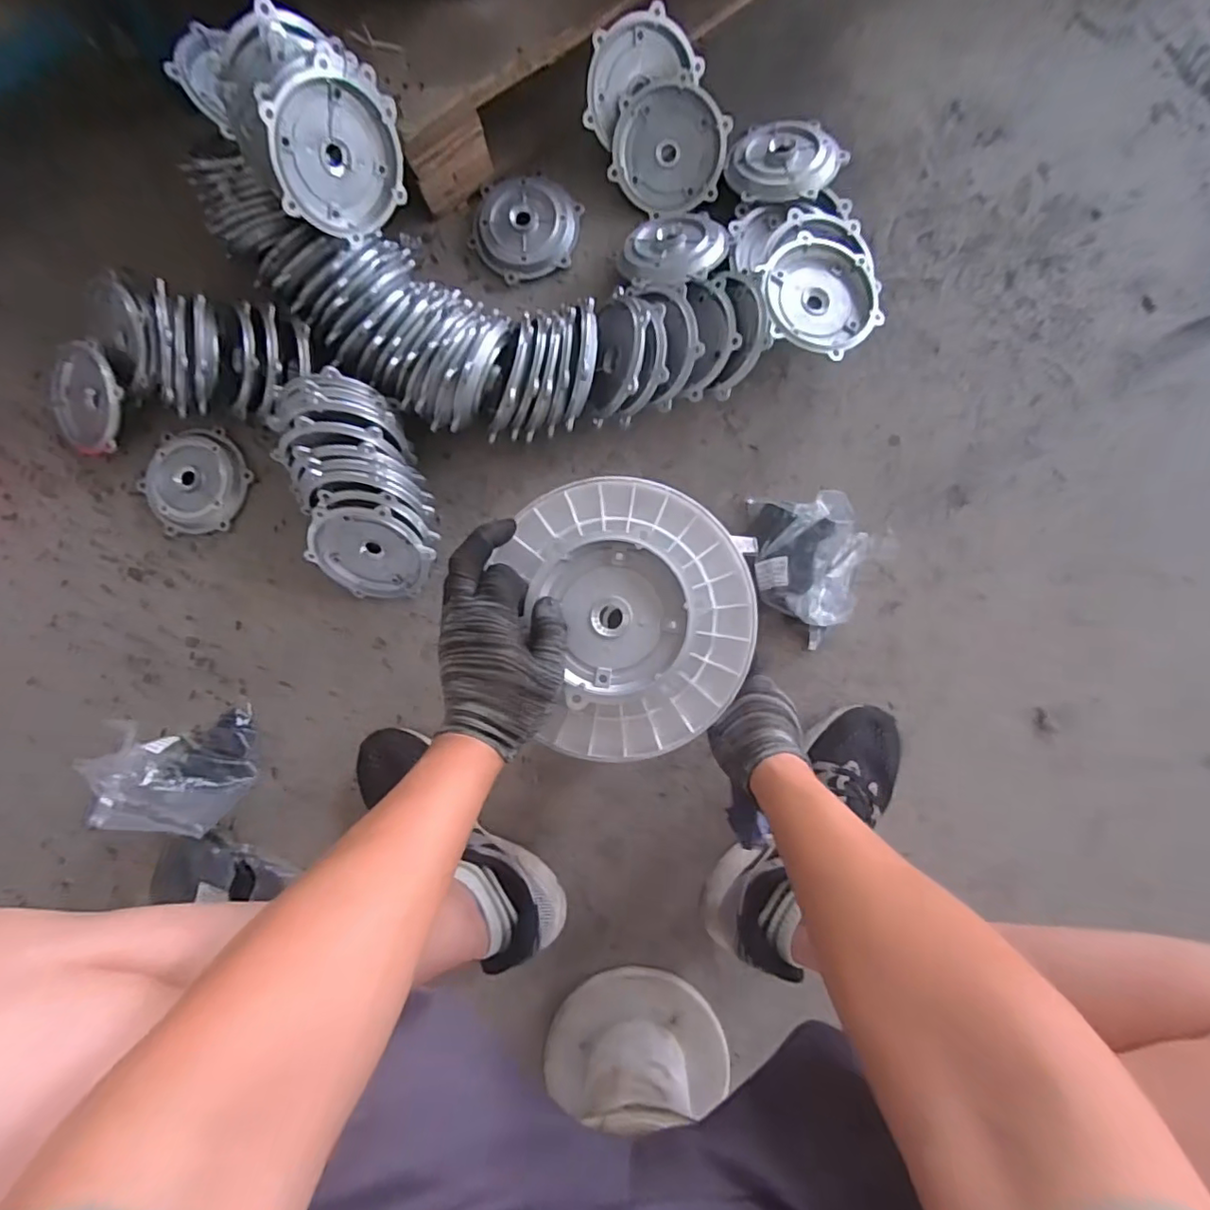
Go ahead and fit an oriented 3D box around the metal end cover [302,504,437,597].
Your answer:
[{"bbox_3d":[-0.260,-0.056,0.654,0.128,0.120,0.016,-5,42,3],"label":"metal end cover"}]

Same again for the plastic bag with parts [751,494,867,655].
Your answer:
[{"bbox_3d":[0.222,-0.038,0.632,0.119,0.089,0.156,2,86,4],"label":"plastic bag with parts"}]

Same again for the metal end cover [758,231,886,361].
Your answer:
[{"bbox_3d":[0.230,-0.330,0.624,0.126,0.028,0.124,-40,86,1],"label":"metal end cover"}]

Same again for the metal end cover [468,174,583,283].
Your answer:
[{"bbox_3d":[-0.096,-0.448,0.702,0.125,0.020,0.117,36,89,5],"label":"metal end cover"}]

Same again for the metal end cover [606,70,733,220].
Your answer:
[{"bbox_3d":[0.074,-0.524,0.681,0.131,0.026,0.123,-14,110,11],"label":"metal end cover"}]

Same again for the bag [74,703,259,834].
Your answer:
[{"bbox_3d":[-0.454,0.177,0.629,0.111,0.134,0.119,-13,86,2],"label":"bag"}]

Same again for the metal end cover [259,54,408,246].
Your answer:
[{"bbox_3d":[-0.253,-0.426,0.563,0.015,0.129,0.126,37,50,27],"label":"metal end cover"}]

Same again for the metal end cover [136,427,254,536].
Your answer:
[{"bbox_3d":[-0.495,-0.150,0.709,0.131,0.021,0.122,-3,86,3],"label":"metal end cover"}]

